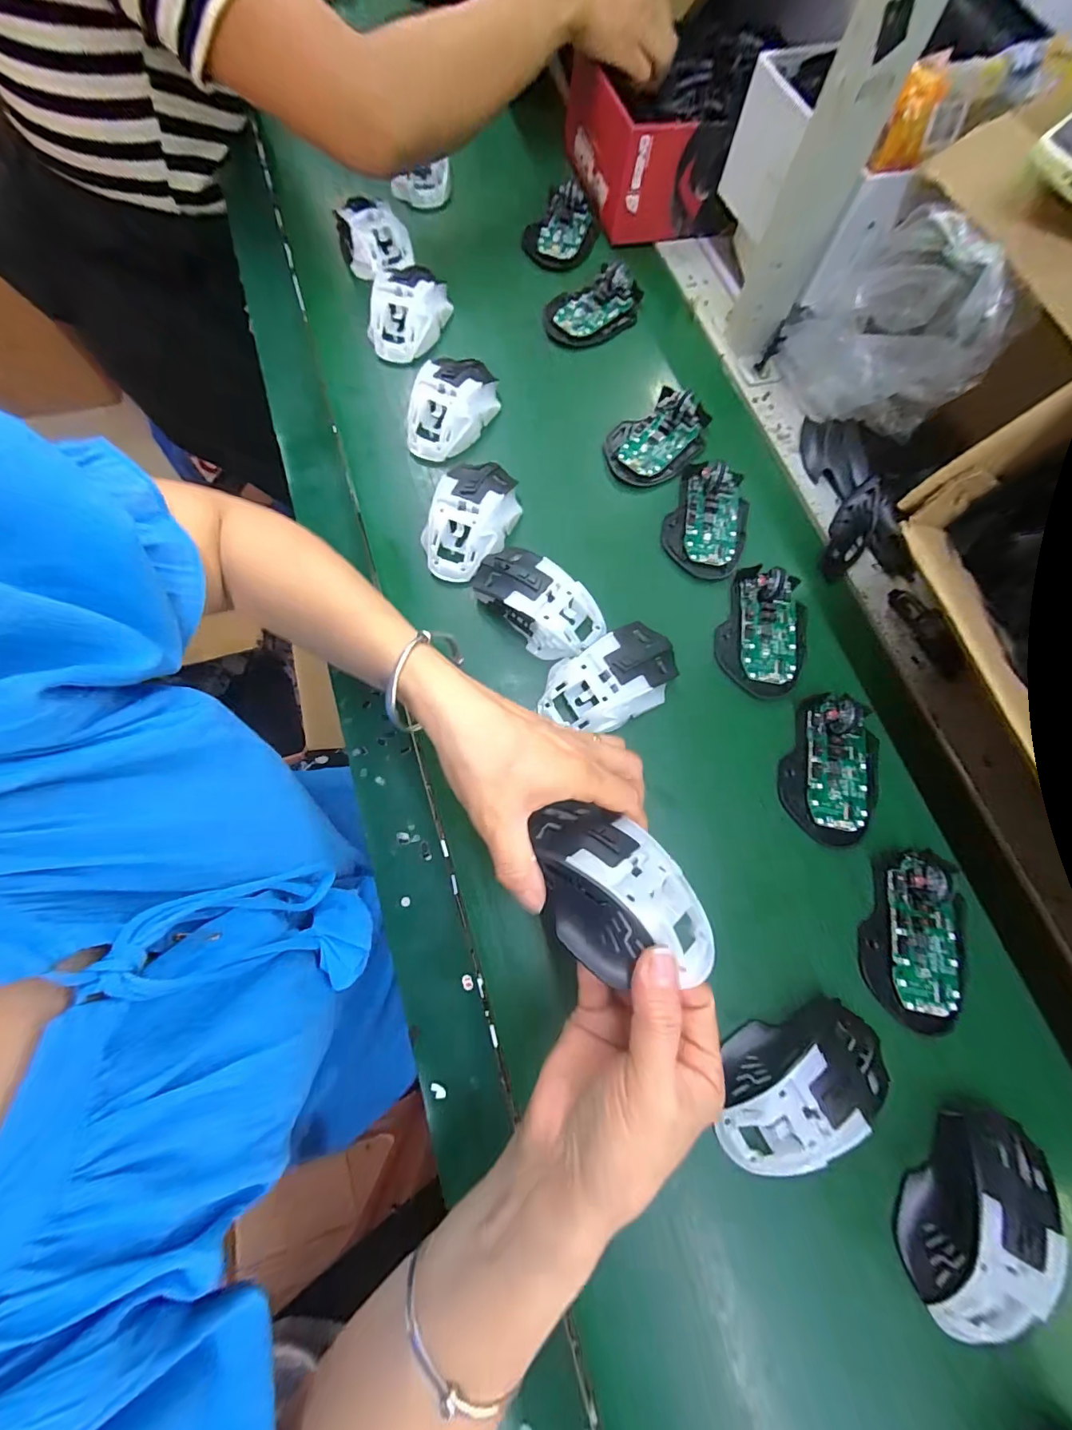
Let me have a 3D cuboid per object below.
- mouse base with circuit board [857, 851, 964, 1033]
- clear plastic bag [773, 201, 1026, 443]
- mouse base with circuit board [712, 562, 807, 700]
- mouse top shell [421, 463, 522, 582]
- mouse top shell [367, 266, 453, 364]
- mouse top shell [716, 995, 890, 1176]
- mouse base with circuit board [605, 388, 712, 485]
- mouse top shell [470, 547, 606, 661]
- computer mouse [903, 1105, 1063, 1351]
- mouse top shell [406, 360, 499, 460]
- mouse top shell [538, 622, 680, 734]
[{"bbox_3d":[0.271,0.154,0.315,0.071,0.020,0.115,21,77,4],"label":"mouse base with circuit board"},{"bbox_3d":[0.308,-0.340,0.397,0.077,0.145,0.168,-26,78,-7],"label":"clear plastic bag"},{"bbox_3d":[0.193,-0.072,0.378,0.070,0.023,0.111,13,76,2],"label":"mouse base with circuit board"},{"bbox_3d":[-0.056,-0.171,0.391,0.068,0.037,0.116,21,77,3],"label":"mouse top shell"},{"bbox_3d":[-0.132,-0.408,0.460,0.071,0.038,0.105,16,76,2],"label":"mouse top shell"},{"bbox_3d":[0.163,0.228,0.281,0.113,0.032,0.065,-27,79,-8],"label":"mouse top shell"},{"bbox_3d":[0.117,-0.268,0.433,0.077,0.018,0.103,37,78,7],"label":"mouse base with circuit board"},{"bbox_3d":[0.002,-0.093,0.368,0.109,0.033,0.060,40,79,8],"label":"mouse top shell"},{"bbox_3d":[0.264,0.298,0.266,0.058,0.034,0.113,37,78,7],"label":"computer mouse"},{"bbox_3d":[-0.078,-0.293,0.427,0.064,0.036,0.115,29,77,5],"label":"mouse top shell"},{"bbox_3d":[0.058,-0.025,0.350,0.112,0.037,0.062,-31,79,-8],"label":"mouse top shell"}]

